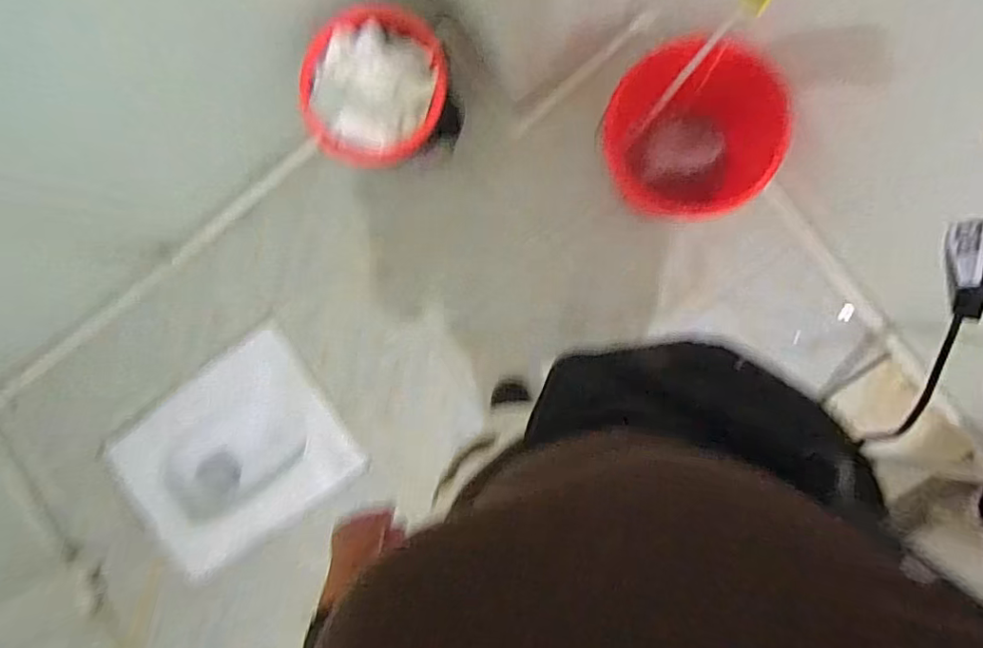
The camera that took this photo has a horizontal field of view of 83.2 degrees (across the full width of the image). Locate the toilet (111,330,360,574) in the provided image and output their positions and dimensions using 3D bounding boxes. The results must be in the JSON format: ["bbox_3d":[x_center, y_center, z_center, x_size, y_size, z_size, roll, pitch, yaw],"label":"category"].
[{"bbox_3d":[-0.662,0.333,1.469,0.611,0.219,0.448,-35,86,8],"label":"toilet"}]

